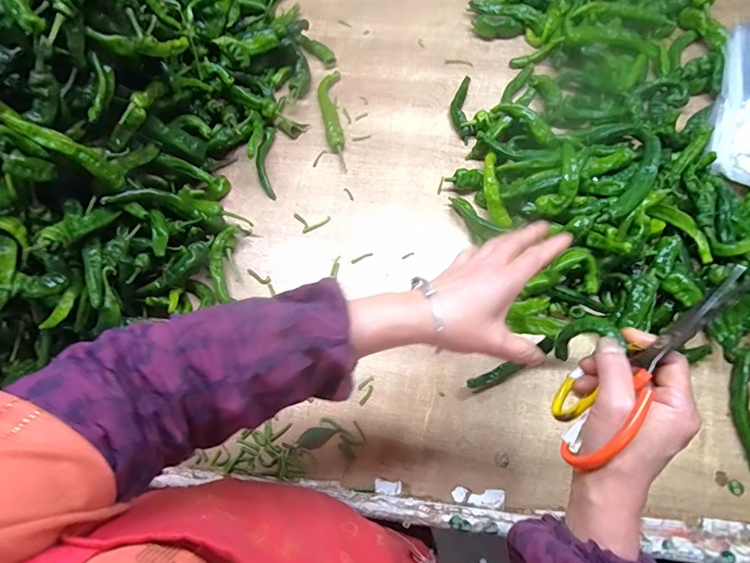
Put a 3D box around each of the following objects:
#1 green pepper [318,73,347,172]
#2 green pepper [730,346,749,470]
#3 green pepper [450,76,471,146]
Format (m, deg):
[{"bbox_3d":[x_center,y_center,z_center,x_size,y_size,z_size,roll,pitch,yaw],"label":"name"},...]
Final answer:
[{"bbox_3d":[-0.068,-0.256,0.650,0.034,0.021,0.180,-5,72,1],"label":"green pepper"},{"bbox_3d":[0.446,0.152,0.500,0.031,0.021,0.143,9,73,5],"label":"green pepper"},{"bbox_3d":[0.134,-0.274,0.649,0.030,0.025,0.121,3,73,3],"label":"green pepper"}]

